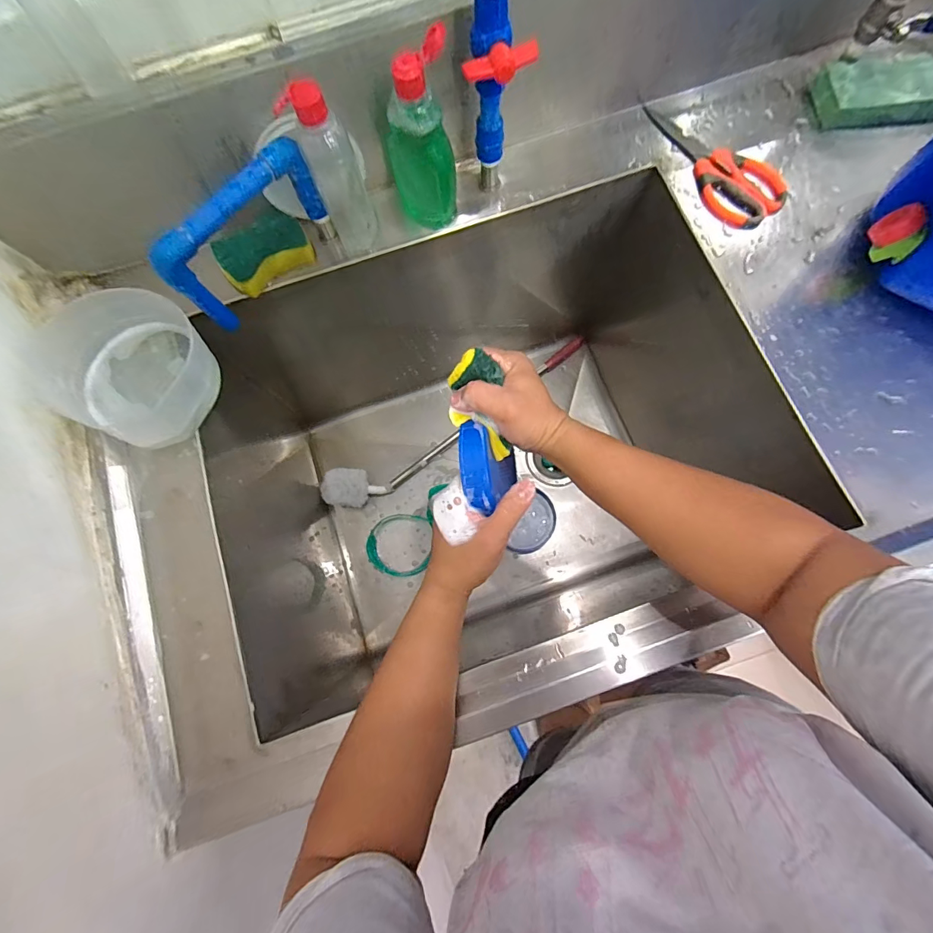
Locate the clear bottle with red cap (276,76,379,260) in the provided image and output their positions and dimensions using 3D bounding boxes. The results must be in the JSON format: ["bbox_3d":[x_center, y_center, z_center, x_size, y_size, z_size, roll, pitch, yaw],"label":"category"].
[{"bbox_3d":[-0.136,-0.297,0.426,0.060,0.159,0.053,-10,78,-1],"label":"clear bottle with red cap"}]

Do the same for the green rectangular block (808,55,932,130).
[{"bbox_3d":[0.507,-0.452,0.499,0.164,0.036,0.077,5,78,3],"label":"green rectangular block"}]

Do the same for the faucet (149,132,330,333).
[{"bbox_3d":[-0.216,-0.227,0.422,0.023,0.111,0.171,40,82,9],"label":"faucet"}]

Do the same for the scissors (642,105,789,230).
[{"bbox_3d":[0.297,-0.370,0.497,0.083,0.011,0.198,-29,79,-5],"label":"scissors"}]

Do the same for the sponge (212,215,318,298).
[{"bbox_3d":[-0.232,-0.246,0.478,0.099,0.025,0.063,-35,79,-6],"label":"sponge"}]

